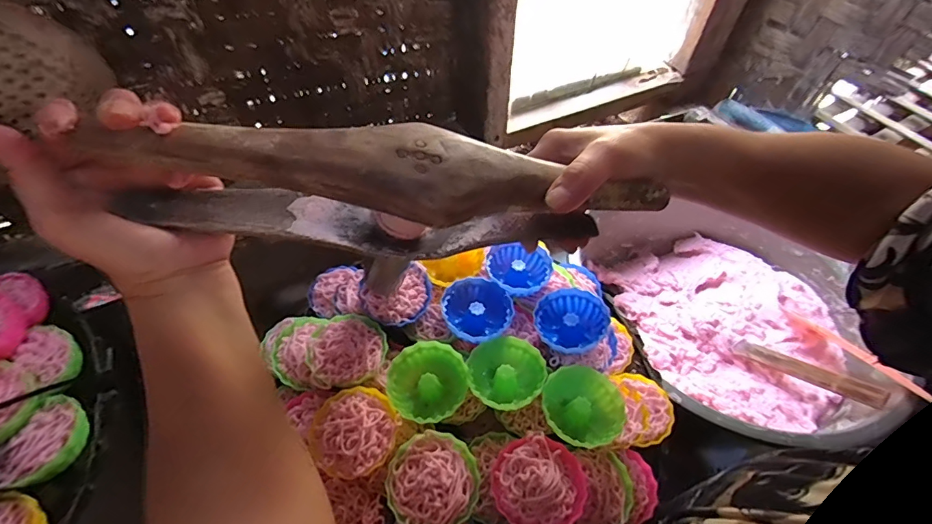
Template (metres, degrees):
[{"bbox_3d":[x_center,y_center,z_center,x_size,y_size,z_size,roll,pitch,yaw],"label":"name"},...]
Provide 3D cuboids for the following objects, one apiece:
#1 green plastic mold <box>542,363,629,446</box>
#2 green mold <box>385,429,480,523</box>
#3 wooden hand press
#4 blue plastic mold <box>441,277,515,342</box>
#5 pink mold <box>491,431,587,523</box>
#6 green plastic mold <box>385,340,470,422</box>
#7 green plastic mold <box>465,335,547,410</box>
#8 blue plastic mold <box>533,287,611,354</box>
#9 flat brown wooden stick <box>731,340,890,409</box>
[{"bbox_3d":[0.089,0.110,0.348,0.061,0.023,0.062,2,52,-2],"label":"green plastic mold"},{"bbox_3d":[-0.022,0.150,0.308,0.060,0.031,0.059,2,52,-2],"label":"green mold"},{"bbox_3d":[-0.035,-0.029,0.280,0.302,0.097,0.049,3,51,-16],"label":"wooden hand press"},{"bbox_3d":[0.008,0.043,0.395,0.059,0.020,0.060,2,52,-2],"label":"blue plastic mold"},{"bbox_3d":[0.049,0.152,0.311,0.061,0.030,0.059,2,52,-2],"label":"pink mold"},{"bbox_3d":[-0.030,0.094,0.352,0.059,0.021,0.061,2,52,-2],"label":"green plastic mold"},{"bbox_3d":[0.031,0.089,0.361,0.058,0.023,0.059,2,52,-2],"label":"green plastic mold"},{"bbox_3d":[0.089,0.052,0.397,0.059,0.029,0.061,2,52,-2],"label":"blue plastic mold"},{"bbox_3d":[0.396,0.128,0.538,0.008,0.020,0.162,18,4,-29],"label":"flat brown wooden stick"}]

